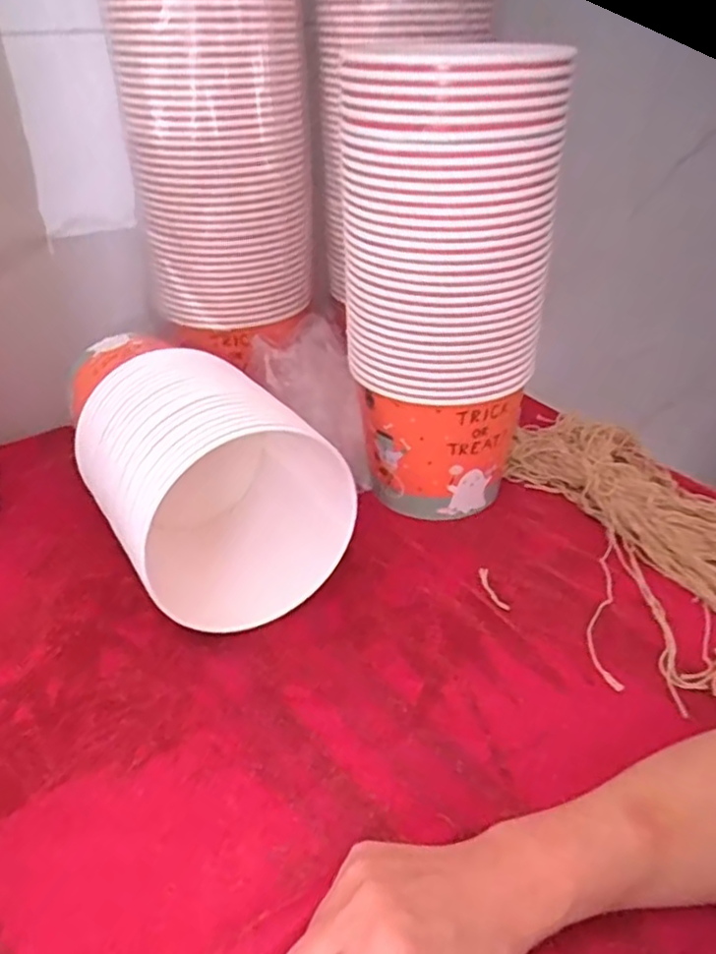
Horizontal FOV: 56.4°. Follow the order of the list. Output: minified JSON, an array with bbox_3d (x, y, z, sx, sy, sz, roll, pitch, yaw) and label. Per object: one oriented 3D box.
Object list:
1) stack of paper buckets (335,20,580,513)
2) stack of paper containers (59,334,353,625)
[{"bbox_3d":[0.075,-0.168,0.588,0.166,0.353,0.203,6,35,10],"label":"stack of paper buckets"},{"bbox_3d":[-0.153,-0.017,0.571,0.161,0.157,0.295,-23,40,-29],"label":"stack of paper containers"}]

